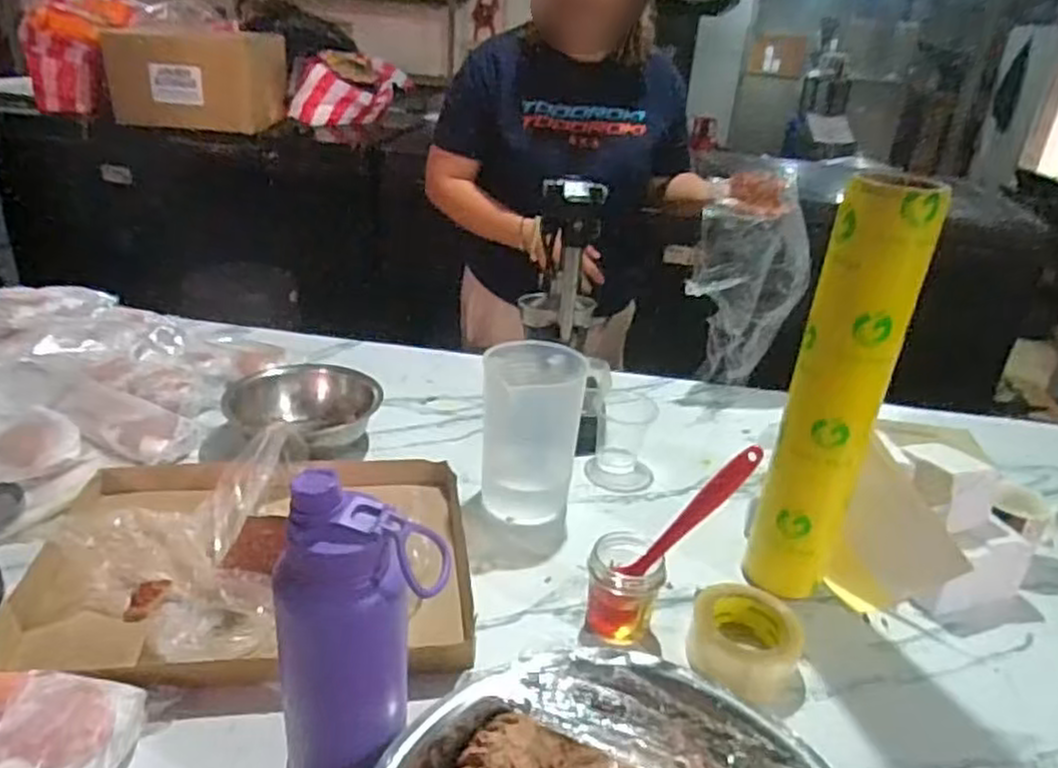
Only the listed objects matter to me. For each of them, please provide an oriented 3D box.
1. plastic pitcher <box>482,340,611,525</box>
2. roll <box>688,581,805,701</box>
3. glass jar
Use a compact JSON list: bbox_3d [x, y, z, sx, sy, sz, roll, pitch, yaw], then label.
[{"bbox_3d":[0.013,0.060,0.976,0.142,0.191,0.139,5,25,-2],"label":"plastic pitcher"},{"bbox_3d":[0.226,0.257,0.769,0.114,0.053,0.125,5,25,-2],"label":"roll"},{"bbox_3d":[0.100,0.214,0.797,0.075,0.089,0.078,5,25,-2],"label":"glass jar"}]

